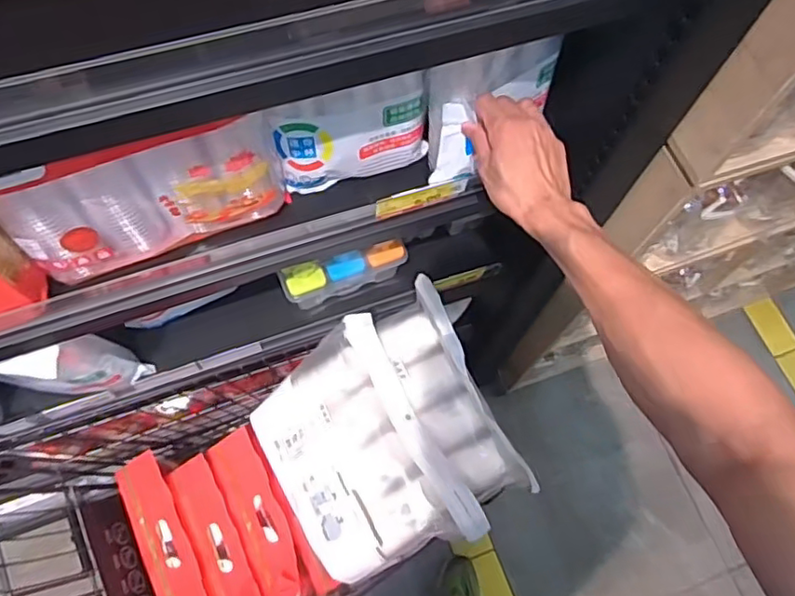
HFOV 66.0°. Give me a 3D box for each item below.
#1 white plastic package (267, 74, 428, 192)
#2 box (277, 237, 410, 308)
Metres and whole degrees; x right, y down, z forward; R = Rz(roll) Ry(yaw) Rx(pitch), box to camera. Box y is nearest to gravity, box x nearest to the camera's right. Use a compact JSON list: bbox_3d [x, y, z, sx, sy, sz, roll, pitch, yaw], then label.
[{"bbox_3d":[-0.046,-0.175,0.662,0.171,0.118,0.045,-18,70,-10],"label":"white plastic package"},{"bbox_3d":[-0.078,-0.035,0.946,0.195,0.107,0.047,-17,69,-10],"label":"box"}]

